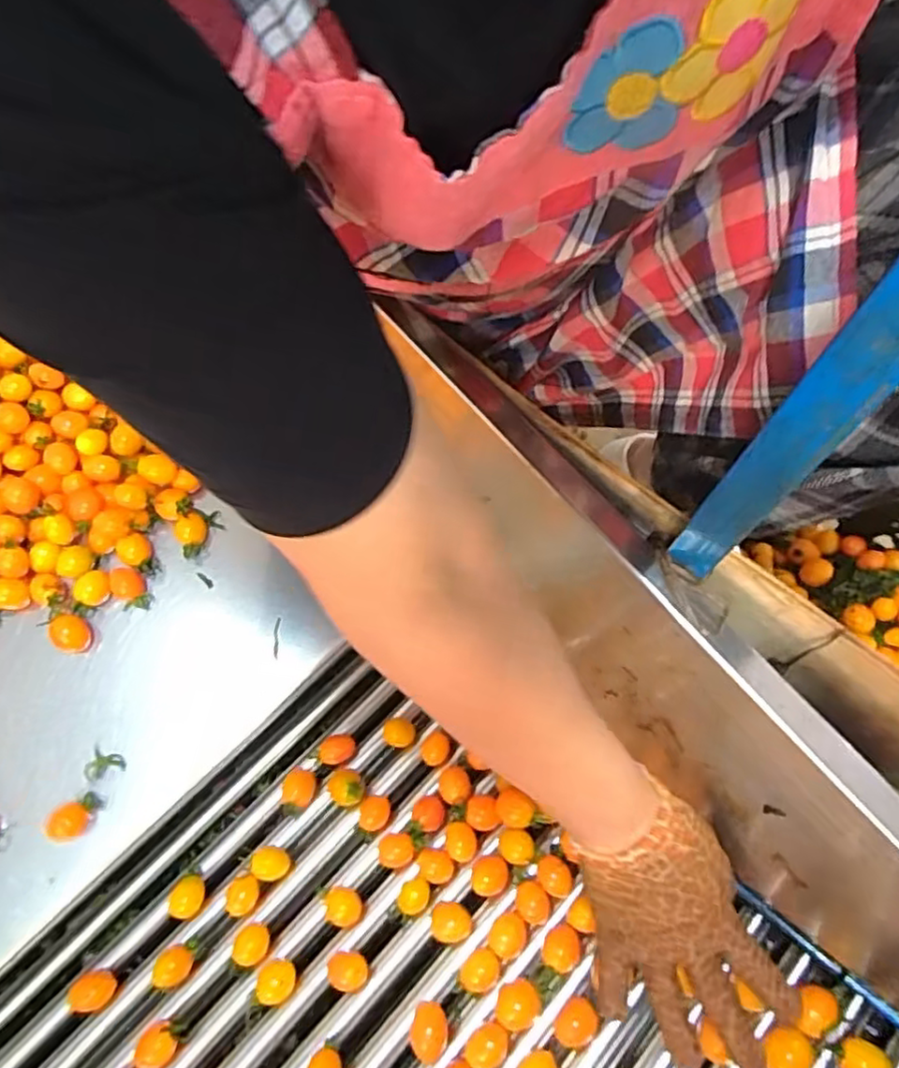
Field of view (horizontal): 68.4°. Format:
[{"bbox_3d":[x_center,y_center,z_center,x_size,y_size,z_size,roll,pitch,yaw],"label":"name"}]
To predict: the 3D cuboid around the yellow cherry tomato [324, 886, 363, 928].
[{"bbox_3d":[-0.078,0.272,0.485,0.029,0.018,0.025,7,64,3],"label":"yellow cherry tomato"}]

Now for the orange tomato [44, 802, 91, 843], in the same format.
[{"bbox_3d":[-0.283,0.211,0.482,0.032,0.027,0.026,-2,64,-2],"label":"orange tomato"}]

